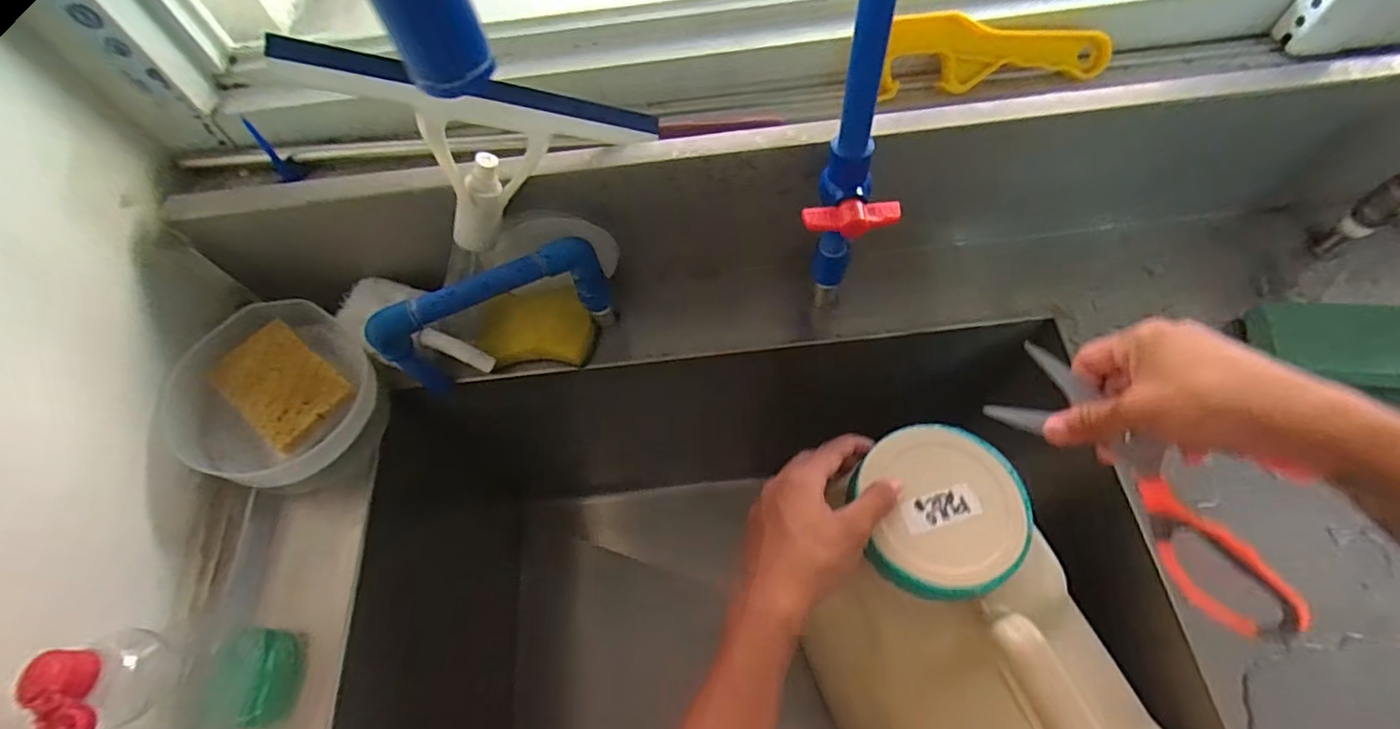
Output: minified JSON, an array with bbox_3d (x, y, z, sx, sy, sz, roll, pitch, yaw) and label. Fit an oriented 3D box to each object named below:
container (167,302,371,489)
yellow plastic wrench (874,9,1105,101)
[{"bbox_3d":[-0.339,0.030,0.499,0.127,0.098,0.138,-1,63,3],"label":"container"},{"bbox_3d":[0.229,-0.244,0.478,0.186,0.056,0.018,-3,24,-6],"label":"yellow plastic wrench"}]

